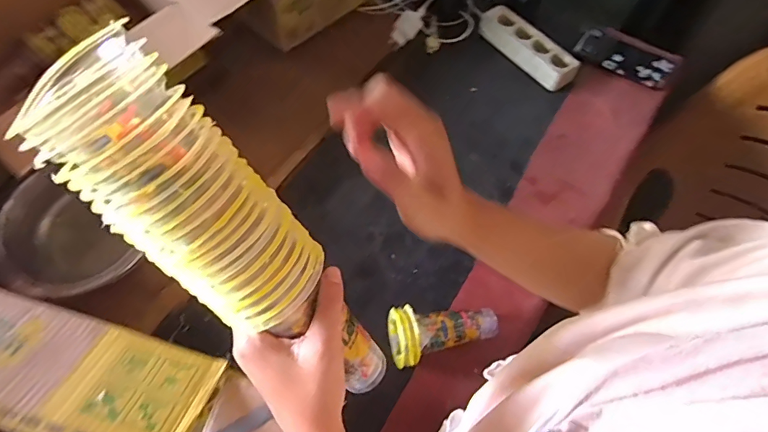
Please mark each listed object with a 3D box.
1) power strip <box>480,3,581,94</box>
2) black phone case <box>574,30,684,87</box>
[{"bbox_3d":[0.264,-0.312,0.809,0.065,0.033,0.201,-37,71,-17],"label":"power strip"},{"bbox_3d":[0.455,-0.303,0.818,0.178,0.011,0.096,26,67,11],"label":"black phone case"}]

